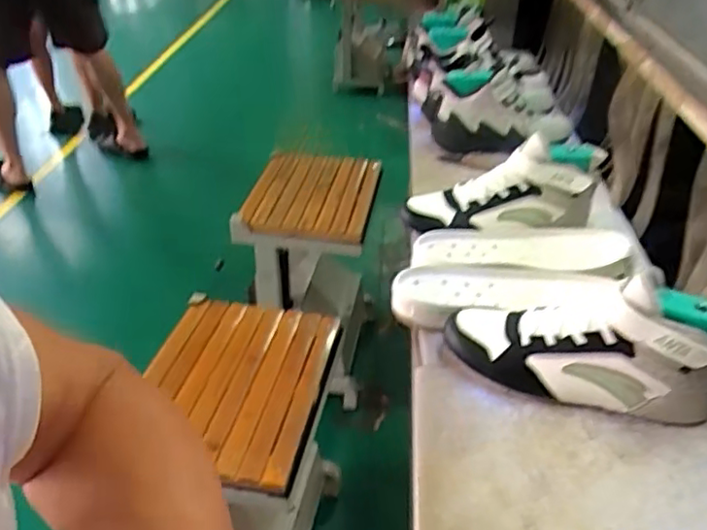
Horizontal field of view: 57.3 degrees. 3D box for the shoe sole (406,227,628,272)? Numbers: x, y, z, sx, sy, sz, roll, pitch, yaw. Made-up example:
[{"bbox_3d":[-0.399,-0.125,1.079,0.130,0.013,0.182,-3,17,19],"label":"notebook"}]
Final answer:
[{"bbox_3d":[0.215,-0.019,0.829,0.271,0.035,0.074,-4,34,-5],"label":"shoe sole"}]

